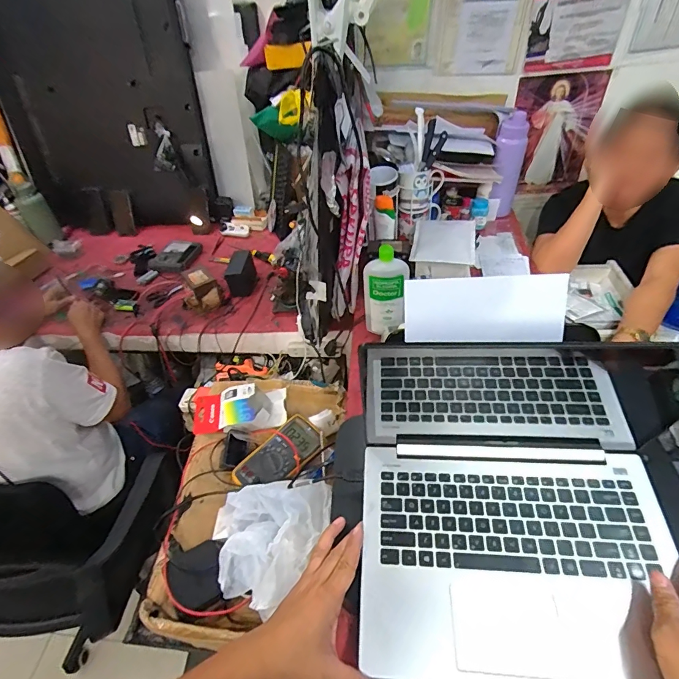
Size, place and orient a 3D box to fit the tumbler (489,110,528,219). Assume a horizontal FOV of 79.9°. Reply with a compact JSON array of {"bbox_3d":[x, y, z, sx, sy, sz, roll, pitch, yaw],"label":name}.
[{"bbox_3d":[0.451,-0.467,1.098,0.070,0.250,0.074,-3,45,3],"label":"tumbler"}]

